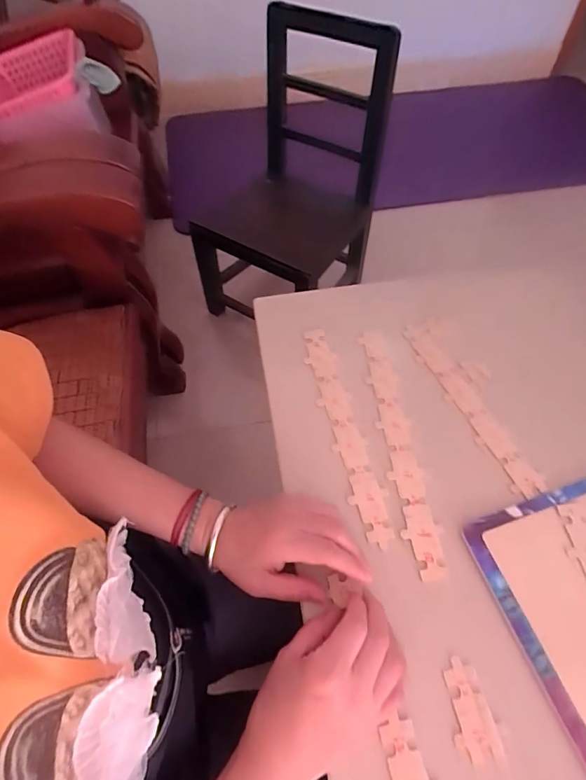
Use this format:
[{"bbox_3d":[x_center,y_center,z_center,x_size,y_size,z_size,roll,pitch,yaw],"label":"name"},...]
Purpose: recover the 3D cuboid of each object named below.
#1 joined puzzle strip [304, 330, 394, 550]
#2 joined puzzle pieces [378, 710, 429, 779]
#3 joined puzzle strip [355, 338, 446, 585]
[{"bbox_3d":[0.051,0.034,0.442,0.031,0.005,0.242,-13,58,-7],"label":"joined puzzle strip"},{"bbox_3d":[0.078,0.262,0.295,0.035,0.004,0.059,-14,58,-7],"label":"joined puzzle pieces"},{"bbox_3d":[0.105,0.047,0.429,0.033,0.004,0.262,-6,57,-2],"label":"joined puzzle strip"}]

